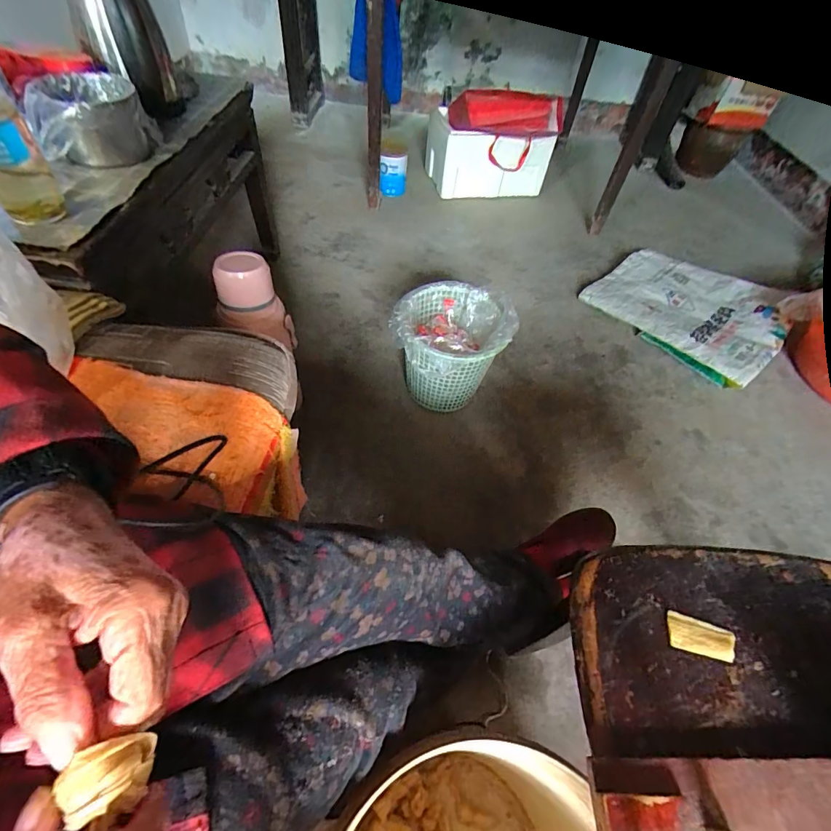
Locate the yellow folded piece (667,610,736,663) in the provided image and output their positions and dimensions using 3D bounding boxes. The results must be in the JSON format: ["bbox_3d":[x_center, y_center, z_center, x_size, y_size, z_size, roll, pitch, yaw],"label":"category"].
[{"bbox_3d":[0.262,0.203,0.385,0.058,0.004,0.031,15,52,6],"label":"yellow folded piece"}]

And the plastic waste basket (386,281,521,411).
[{"bbox_3d":[0.083,-0.161,1.012,0.259,0.242,0.248,3,52,-4],"label":"plastic waste basket"}]

